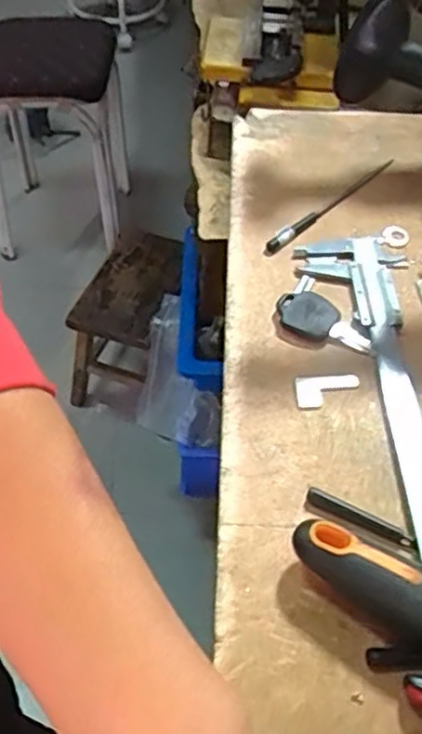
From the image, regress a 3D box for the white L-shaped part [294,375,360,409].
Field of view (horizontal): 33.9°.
[{"bbox_3d":[0.064,0.014,0.378,0.034,0.004,0.019,-1,52,-2],"label":"white L-shaped part"}]

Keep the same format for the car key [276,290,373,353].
[{"bbox_3d":[0.066,-0.025,0.401,0.059,0.009,0.027,30,57,21],"label":"car key"}]

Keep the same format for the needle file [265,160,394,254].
[{"bbox_3d":[0.085,-0.113,0.473,0.132,0.008,0.009,-36,60,-25],"label":"needle file"}]

